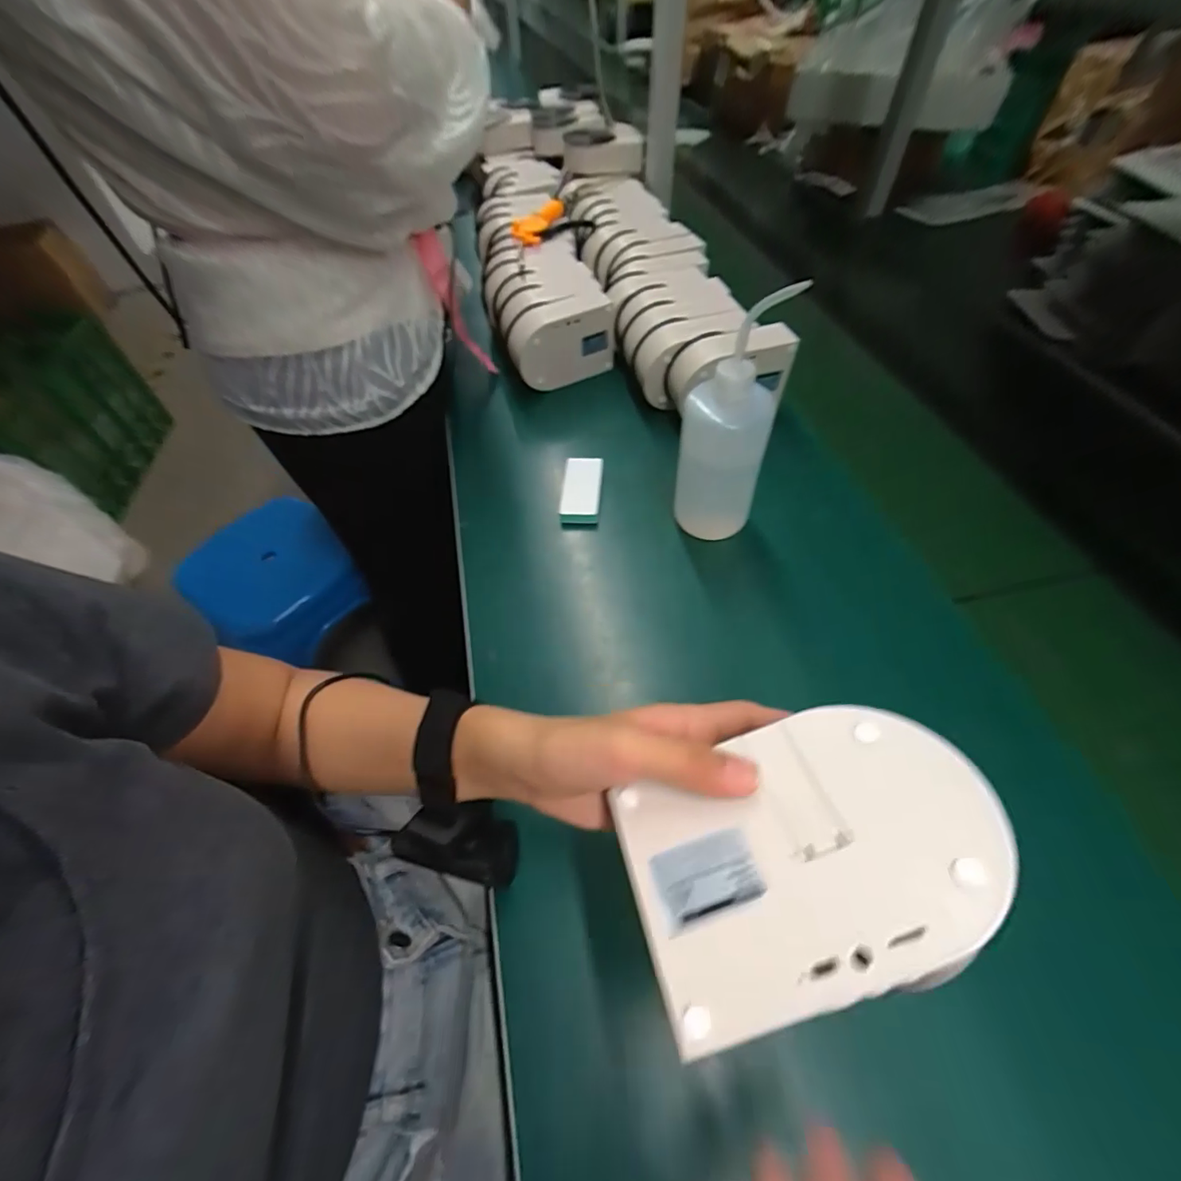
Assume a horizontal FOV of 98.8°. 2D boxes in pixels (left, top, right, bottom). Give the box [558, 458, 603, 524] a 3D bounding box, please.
[{"bbox_3d":[-0.011,-0.115,0.578,0.046,0.023,0.095,2,54,4],"label":"box"}]

